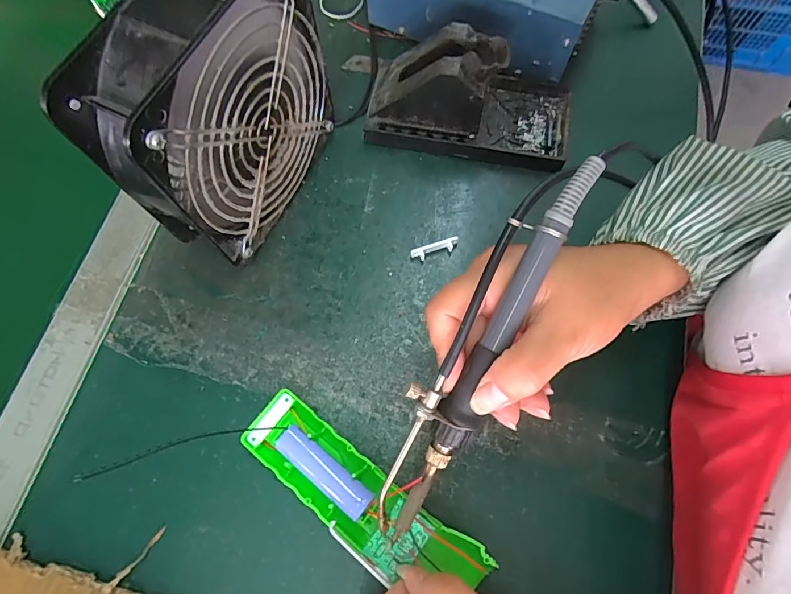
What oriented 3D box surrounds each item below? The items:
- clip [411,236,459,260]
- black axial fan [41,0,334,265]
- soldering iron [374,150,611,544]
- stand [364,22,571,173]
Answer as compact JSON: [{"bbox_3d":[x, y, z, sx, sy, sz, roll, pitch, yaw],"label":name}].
[{"bbox_3d":[0.030,-0.036,0.325,0.036,0.010,0.007,-18,70,-5],"label":"clip"},{"bbox_3d":[-0.107,-0.108,0.278,0.057,0.152,0.155,23,72,9],"label":"black axial fan"},{"bbox_3d":[0.037,0.027,0.209,0.030,0.025,0.199,27,100,11],"label":"soldering iron"},{"bbox_3d":[0.059,-0.162,0.337,0.157,0.070,0.082,10,70,5],"label":"stand"}]

